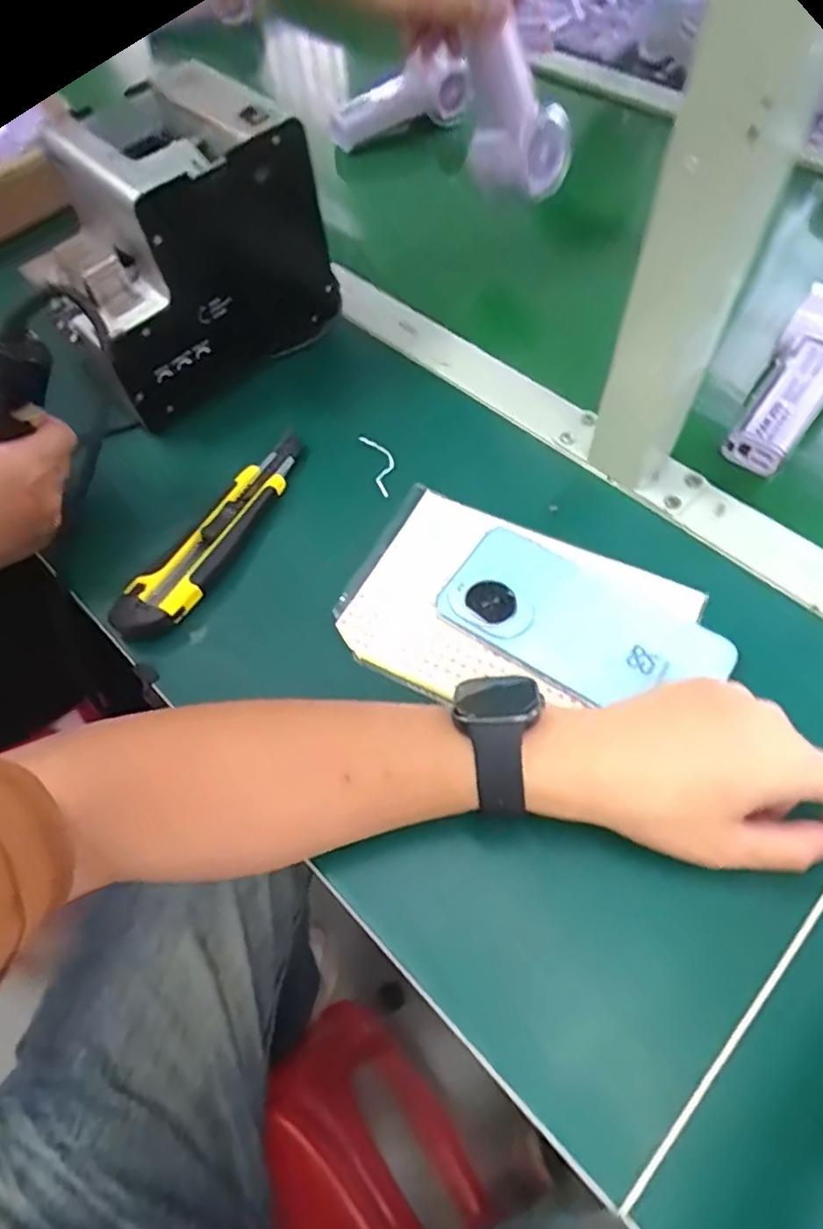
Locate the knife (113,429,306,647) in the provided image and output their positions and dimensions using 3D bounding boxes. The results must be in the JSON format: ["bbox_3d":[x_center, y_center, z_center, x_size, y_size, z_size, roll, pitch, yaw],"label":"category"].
[{"bbox_3d":[-0.124,-0.056,0.429,0.037,0.023,0.180,25,64,16],"label":"knife"}]

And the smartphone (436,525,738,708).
[{"bbox_3d":[0.098,0.006,0.377,0.156,0.011,0.070,28,74,14],"label":"smartphone"}]

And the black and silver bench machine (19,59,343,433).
[{"bbox_3d":[-0.170,-0.265,0.477,0.190,0.141,0.140,-38,65,-17],"label":"black and silver bench machine"}]

